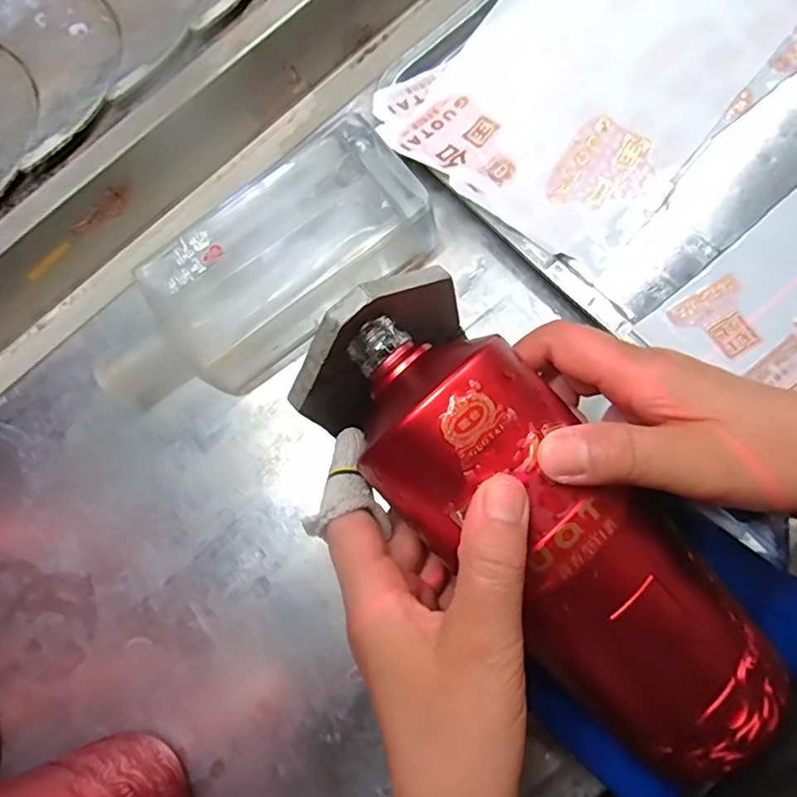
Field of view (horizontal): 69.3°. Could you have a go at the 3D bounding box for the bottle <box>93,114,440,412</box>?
[{"bbox_3d":[-0.085,-0.072,0.365,0.218,0.073,0.098,-35,78,-9],"label":"bottle"}]

